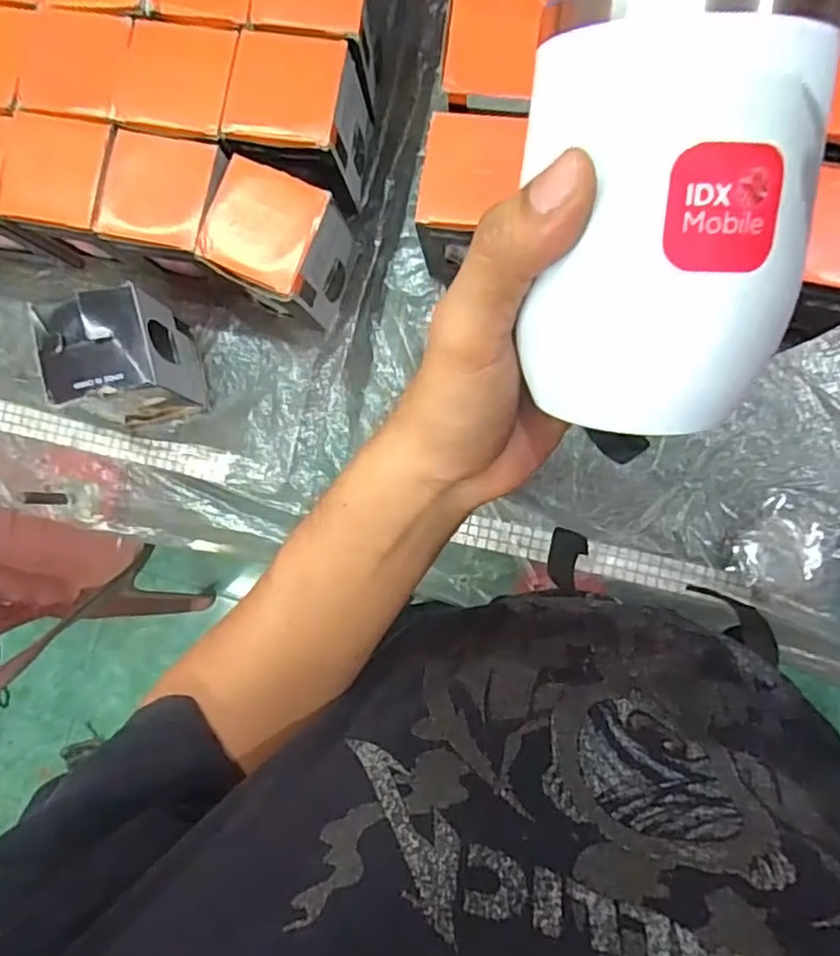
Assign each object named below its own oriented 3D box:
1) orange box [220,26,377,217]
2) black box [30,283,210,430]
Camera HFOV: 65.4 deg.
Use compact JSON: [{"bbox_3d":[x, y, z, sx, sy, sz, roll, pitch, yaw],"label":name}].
[{"bbox_3d":[-0.103,-0.304,0.571,0.096,0.098,0.102,6,87,6],"label":"orange box"},{"bbox_3d":[-0.261,-0.104,0.584,0.093,0.134,0.096,-7,86,5],"label":"black box"}]

